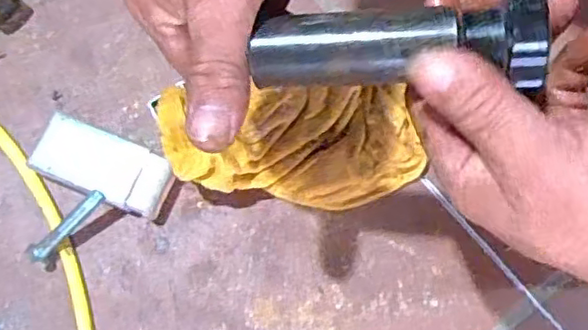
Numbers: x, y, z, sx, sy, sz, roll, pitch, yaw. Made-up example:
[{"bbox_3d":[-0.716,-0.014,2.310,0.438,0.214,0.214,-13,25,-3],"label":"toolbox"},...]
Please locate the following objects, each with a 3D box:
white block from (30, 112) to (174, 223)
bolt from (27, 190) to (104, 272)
[{"bbox_3d":[-0.129,0.001,0.428,0.090,0.025,0.043,24,77,5],"label":"white block"},{"bbox_3d":[-0.148,0.041,0.410,0.017,0.014,0.064,45,98,9],"label":"bolt"}]

